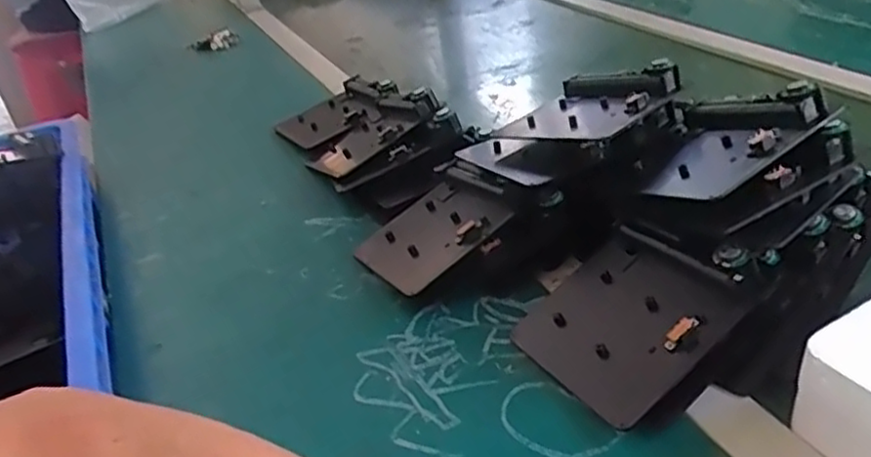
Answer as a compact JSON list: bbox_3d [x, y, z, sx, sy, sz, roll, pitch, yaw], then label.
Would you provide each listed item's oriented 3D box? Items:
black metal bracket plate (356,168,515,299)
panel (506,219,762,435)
[{"bbox_3d":[-0.001,-0.001,0.528,0.112,0.015,0.103,-40,31,-14],"label":"black metal bracket plate"},{"bbox_3d":[0.116,0.050,0.412,0.117,0.017,0.108,-43,35,-8],"label":"panel"}]

